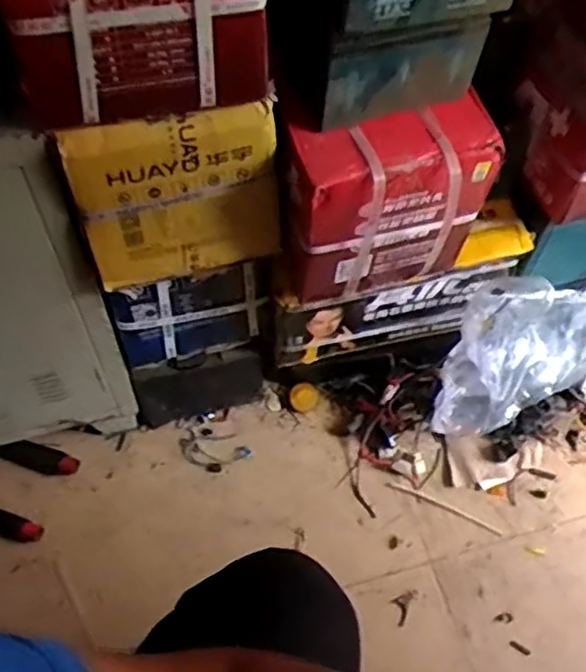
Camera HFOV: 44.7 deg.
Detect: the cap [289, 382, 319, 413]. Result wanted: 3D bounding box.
[{"bbox_3d":[0.016,0.089,1.037,0.041,0.008,0.041,37,88,-1],"label":"cap"}]

